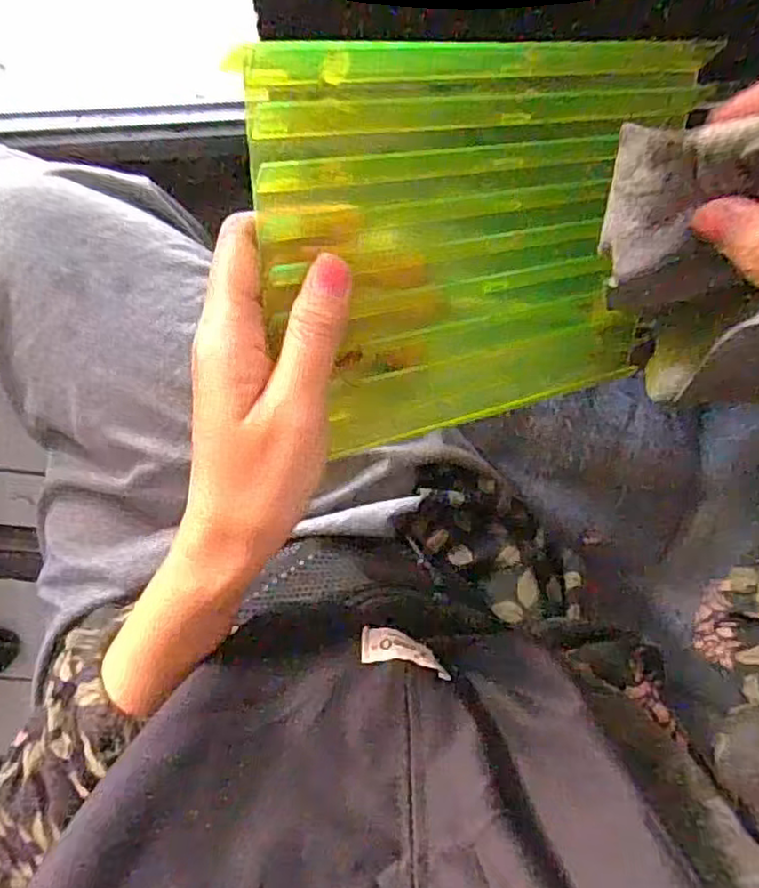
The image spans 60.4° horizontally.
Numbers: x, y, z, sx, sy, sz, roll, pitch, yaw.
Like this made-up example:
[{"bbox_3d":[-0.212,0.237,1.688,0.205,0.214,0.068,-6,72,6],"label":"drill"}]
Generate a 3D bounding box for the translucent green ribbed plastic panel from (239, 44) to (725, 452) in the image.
[{"bbox_3d":[0.043,-0.076,0.278,0.194,0.010,0.161,-14,131,-21],"label":"translucent green ribbed plastic panel"}]

